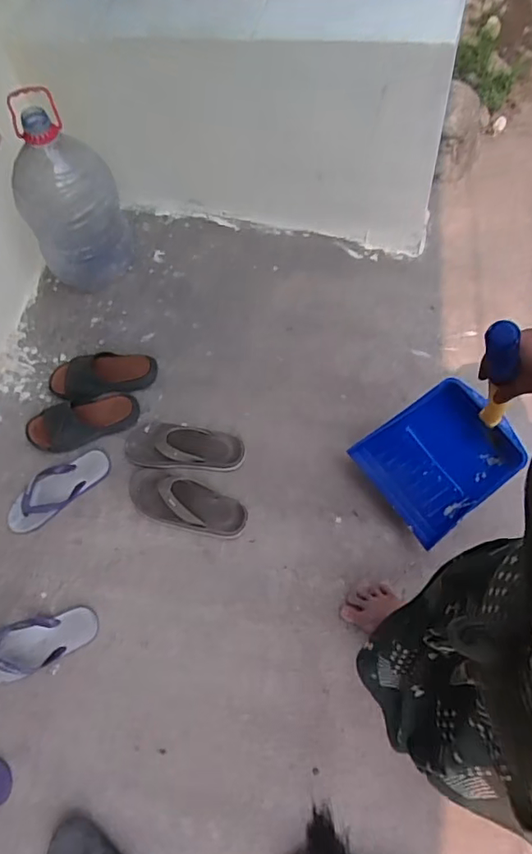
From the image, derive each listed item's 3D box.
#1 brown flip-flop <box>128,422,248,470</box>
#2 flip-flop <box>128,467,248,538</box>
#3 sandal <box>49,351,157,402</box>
[{"bbox_3d":[-0.189,0.040,1.281,0.270,0.044,0.120,2,63,1],"label":"brown flip-flop"},{"bbox_3d":[-0.179,0.167,1.215,0.276,0.050,0.115,15,64,7],"label":"flip-flop"},{"bbox_3d":[-0.402,-0.128,1.336,0.259,0.055,0.119,-9,63,-5],"label":"sandal"}]

